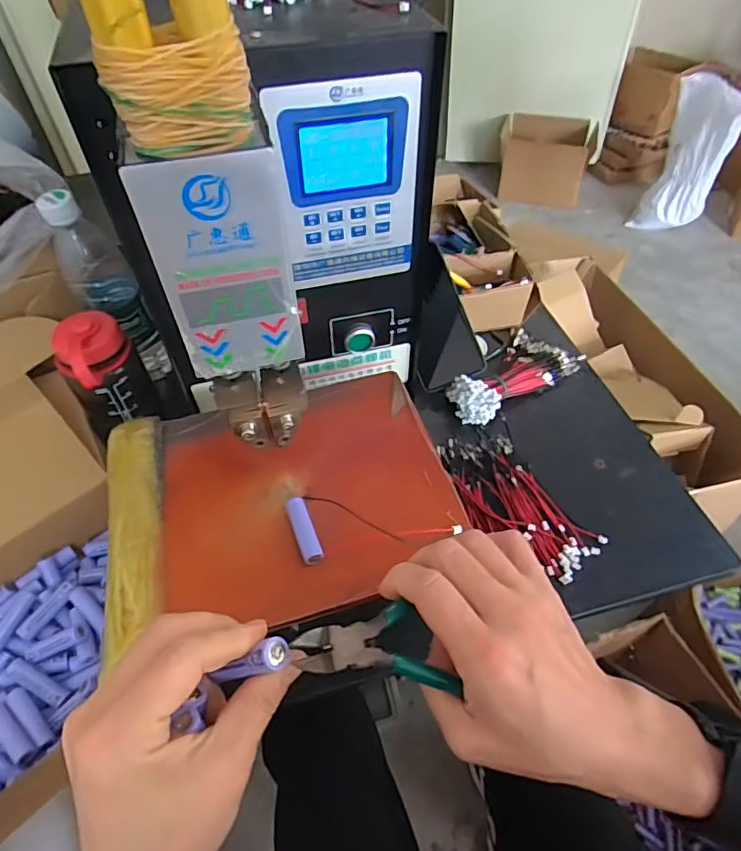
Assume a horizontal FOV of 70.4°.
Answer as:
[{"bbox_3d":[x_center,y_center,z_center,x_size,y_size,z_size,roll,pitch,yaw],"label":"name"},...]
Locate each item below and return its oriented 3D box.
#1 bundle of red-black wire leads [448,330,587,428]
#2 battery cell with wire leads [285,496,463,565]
[{"bbox_3d":[0.171,-0.066,0.620,0.086,0.051,0.179,35,59,28],"label":"bundle of red-black wire leads"},{"bbox_3d":[0.001,0.066,0.386,0.117,0.014,0.052,-13,50,-8],"label":"battery cell with wire leads"}]

